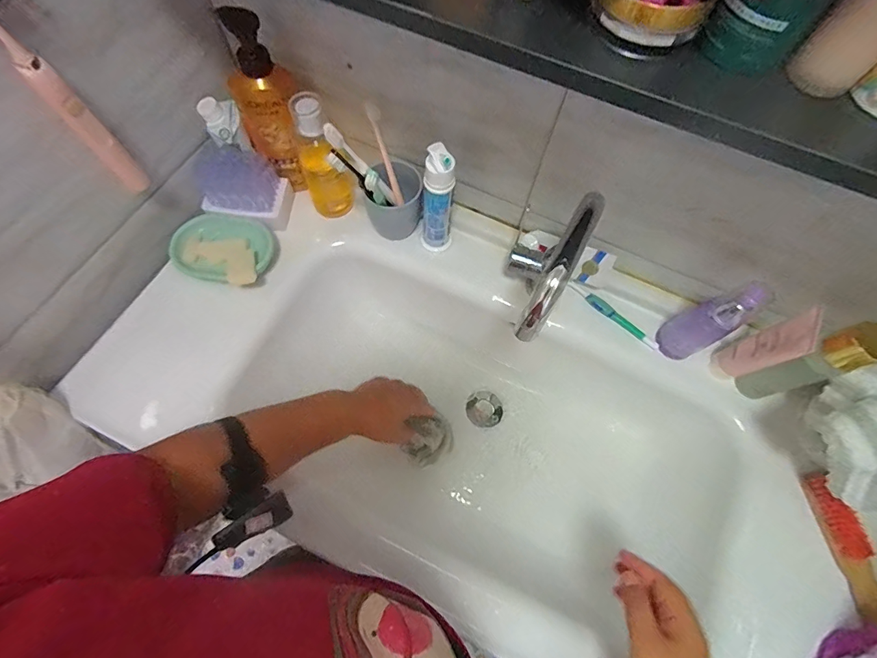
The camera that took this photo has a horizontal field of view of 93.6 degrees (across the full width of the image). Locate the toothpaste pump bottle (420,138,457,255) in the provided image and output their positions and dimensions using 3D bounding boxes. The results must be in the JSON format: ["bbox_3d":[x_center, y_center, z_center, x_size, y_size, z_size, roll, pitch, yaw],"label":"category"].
[{"bbox_3d":[-0.001,-0.165,0.548,0.039,0.173,0.036,-9,69,-6],"label":"toothpaste pump bottle"}]

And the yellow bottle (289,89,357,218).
[{"bbox_3d":[-0.155,-0.224,0.560,0.055,0.175,0.051,1,68,-2],"label":"yellow bottle"}]

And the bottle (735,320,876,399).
[{"bbox_3d":[0.412,0.045,0.470,0.038,0.170,0.042,-21,70,-11],"label":"bottle"}]

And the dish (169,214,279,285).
[{"bbox_3d":[-0.303,-0.106,0.580,0.132,0.039,0.106,3,68,-2],"label":"dish"}]

